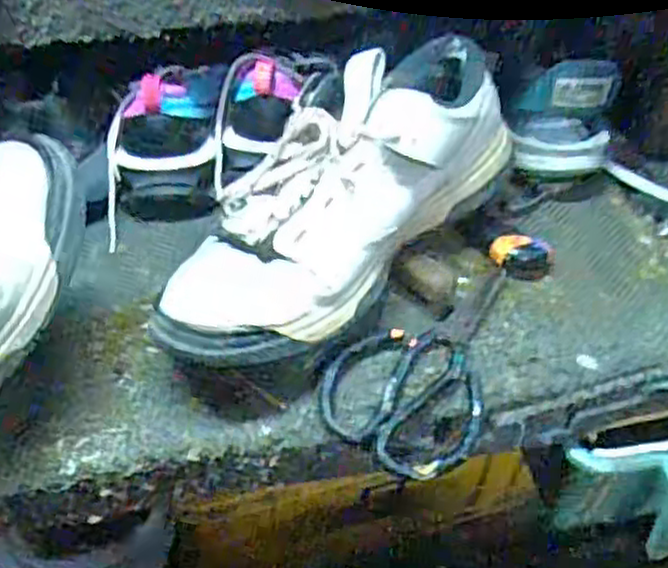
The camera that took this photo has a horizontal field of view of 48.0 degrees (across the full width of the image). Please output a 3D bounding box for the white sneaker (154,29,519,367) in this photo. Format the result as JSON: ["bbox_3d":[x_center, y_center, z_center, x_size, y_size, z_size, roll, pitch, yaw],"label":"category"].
[{"bbox_3d":[0.004,-0.063,0.488,0.106,0.095,0.287,33,54,25],"label":"white sneaker"}]

